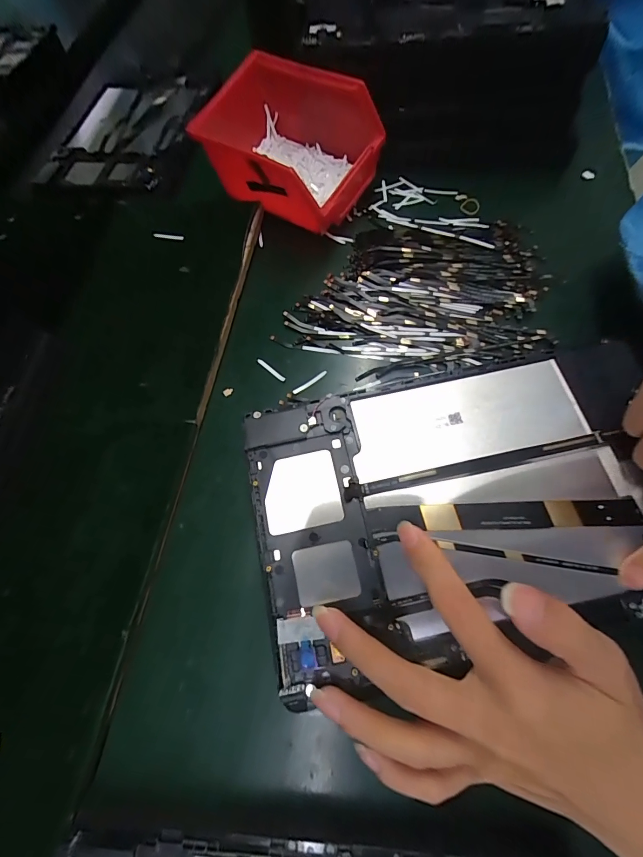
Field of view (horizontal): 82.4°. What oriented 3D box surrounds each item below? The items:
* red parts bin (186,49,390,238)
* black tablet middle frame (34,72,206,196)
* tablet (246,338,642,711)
[{"bbox_3d":[-0.028,-0.254,0.336,0.138,0.082,0.104,29,72,16],"label":"red parts bin"},{"bbox_3d":[-0.231,-0.353,0.431,0.176,0.014,0.235,1,67,5],"label":"black tablet middle frame"},{"bbox_3d":[0.079,0.033,0.199,0.224,0.012,0.148,-12,65,-3],"label":"tablet"}]

